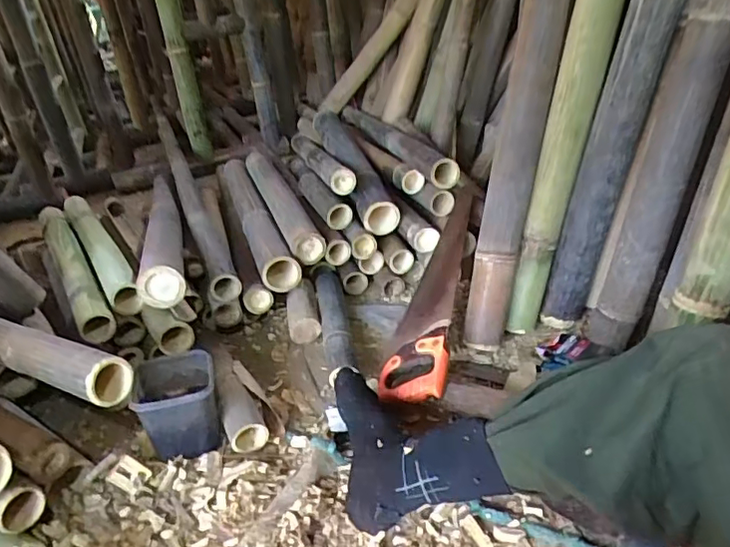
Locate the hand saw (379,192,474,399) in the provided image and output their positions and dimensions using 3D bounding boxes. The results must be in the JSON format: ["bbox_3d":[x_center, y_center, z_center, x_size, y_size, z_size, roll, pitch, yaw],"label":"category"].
[{"bbox_3d":[0.129,0.015,1.032,0.121,0.041,0.504,-11,41,32],"label":"hand saw"}]

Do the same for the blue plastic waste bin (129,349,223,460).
[{"bbox_3d":[-0.272,0.201,0.839,0.105,0.114,0.104,-13,31,-12],"label":"blue plastic waste bin"}]

